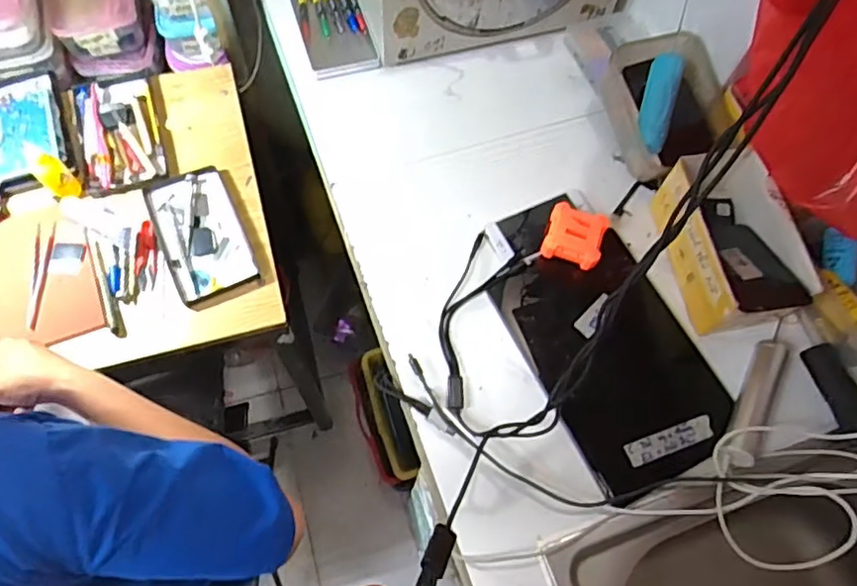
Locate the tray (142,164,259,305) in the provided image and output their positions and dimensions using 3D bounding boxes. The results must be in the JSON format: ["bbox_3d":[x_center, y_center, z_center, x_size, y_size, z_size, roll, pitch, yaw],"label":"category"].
[{"bbox_3d":[-0.306,-0.080,0.801,0.105,0.014,0.184,-22,69,-12],"label":"tray"}]

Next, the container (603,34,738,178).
[{"bbox_3d":[0.288,-0.229,0.732,0.114,0.097,0.167,-8,67,-7],"label":"container"}]

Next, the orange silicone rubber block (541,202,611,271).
[{"bbox_3d":[0.173,-0.066,0.702,0.066,0.034,0.066,17,66,4],"label":"orange silicone rubber block"}]

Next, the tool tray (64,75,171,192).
[{"bbox_3d":[-0.437,-0.228,0.835,0.112,0.024,0.182,-17,68,-10],"label":"tool tray"}]

